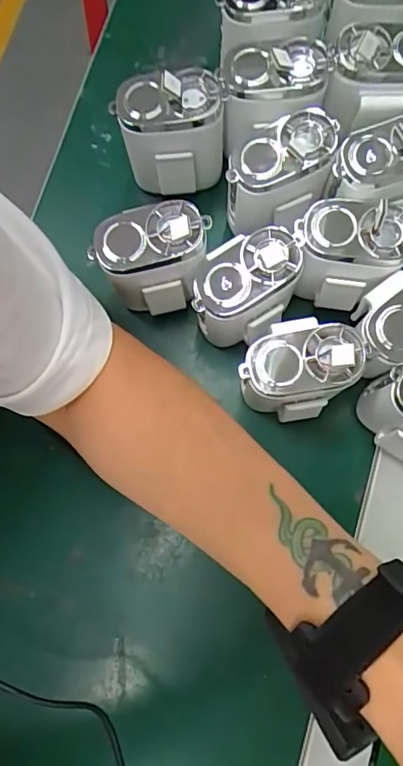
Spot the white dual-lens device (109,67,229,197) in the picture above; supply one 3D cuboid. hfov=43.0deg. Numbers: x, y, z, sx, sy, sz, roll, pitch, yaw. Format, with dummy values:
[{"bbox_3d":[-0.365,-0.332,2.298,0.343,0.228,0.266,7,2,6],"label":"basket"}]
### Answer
[{"bbox_3d":[-0.018,-0.167,0.348,0.069,0.078,0.043,-13,79,0],"label":"white dual-lens device"}]

